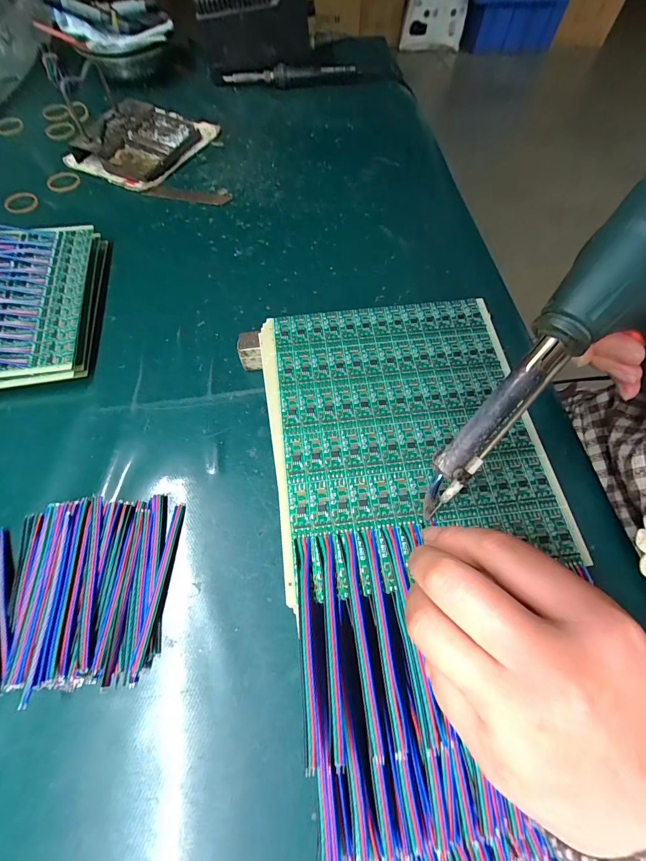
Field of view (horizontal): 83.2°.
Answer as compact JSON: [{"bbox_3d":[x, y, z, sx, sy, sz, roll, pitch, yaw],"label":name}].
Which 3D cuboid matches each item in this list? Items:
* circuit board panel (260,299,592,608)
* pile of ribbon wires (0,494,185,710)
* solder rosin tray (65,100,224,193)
[{"bbox_3d":[0.050,-0.007,0.235,0.166,0.007,0.186,-8,63,-4],"label":"circuit board panel"},{"bbox_3d":[-0.150,0.094,0.217,0.111,0.020,0.102,-6,63,-4],"label":"pile of ribbon wires"},{"bbox_3d":[-0.212,-0.349,0.433,0.108,0.031,0.145,26,66,12],"label":"solder rosin tray"}]

